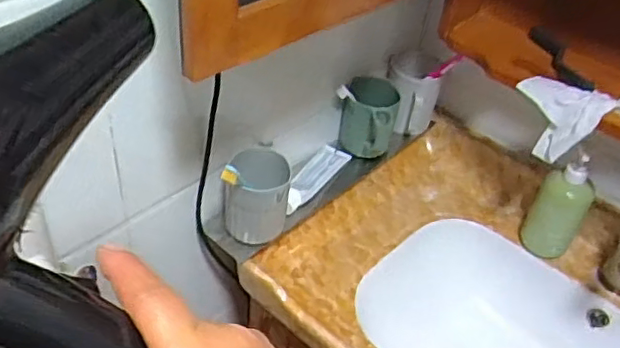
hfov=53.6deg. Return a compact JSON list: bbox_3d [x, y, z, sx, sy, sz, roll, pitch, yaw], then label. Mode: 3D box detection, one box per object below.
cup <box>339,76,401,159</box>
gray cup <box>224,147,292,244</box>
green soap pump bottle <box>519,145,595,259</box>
[{"bbox_3d":[0.092,-0.082,0.973,0.083,0.101,0.101,12,41,7],"label":"cup"},{"bbox_3d":[-0.072,0.028,0.819,0.086,0.108,0.081,2,41,-5],"label":"gray cup"},{"bbox_3d":[0.372,0.047,0.913,0.076,0.180,0.057,28,45,23],"label":"green soap pump bottle"}]

